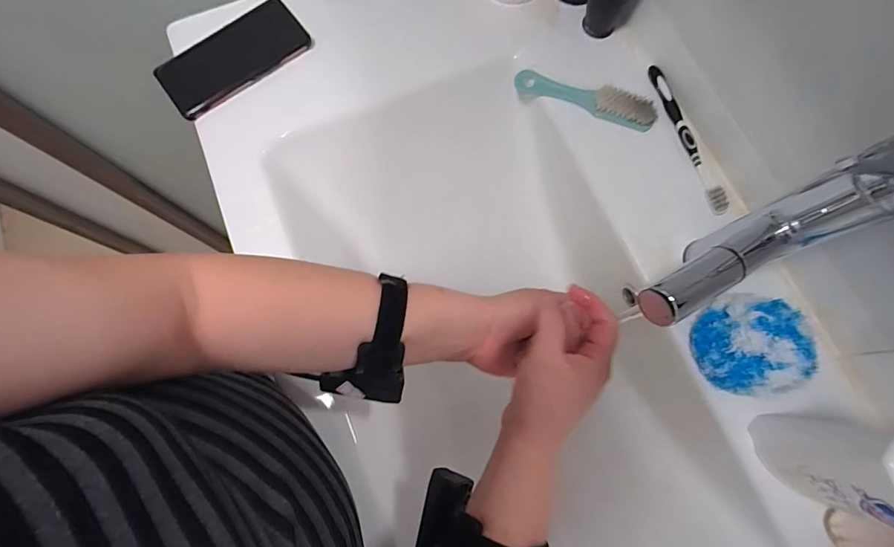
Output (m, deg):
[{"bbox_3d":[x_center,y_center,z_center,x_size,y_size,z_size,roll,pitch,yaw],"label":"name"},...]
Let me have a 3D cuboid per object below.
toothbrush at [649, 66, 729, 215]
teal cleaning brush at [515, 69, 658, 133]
[{"bbox_3d":[0.260,-0.149,0.462,0.016,0.010,0.185,-15,76,-4],"label":"toothbrush"},{"bbox_3d":[0.155,-0.198,0.481,0.157,0.022,0.031,24,77,6],"label":"teal cleaning brush"}]

